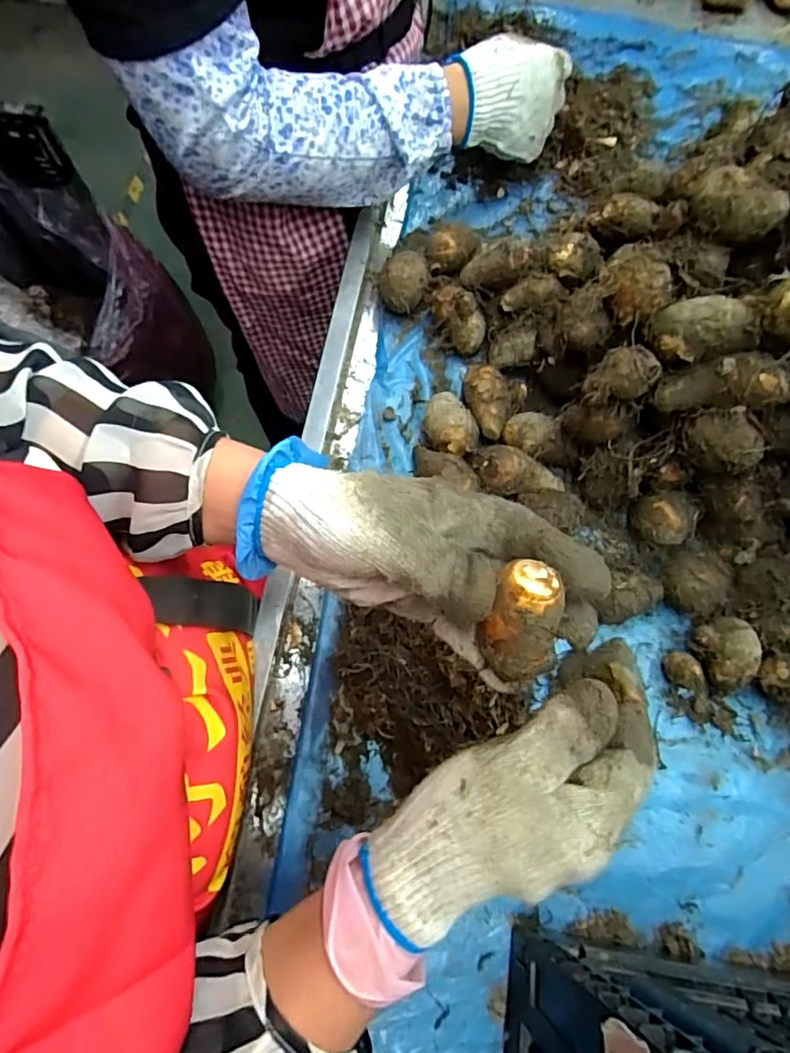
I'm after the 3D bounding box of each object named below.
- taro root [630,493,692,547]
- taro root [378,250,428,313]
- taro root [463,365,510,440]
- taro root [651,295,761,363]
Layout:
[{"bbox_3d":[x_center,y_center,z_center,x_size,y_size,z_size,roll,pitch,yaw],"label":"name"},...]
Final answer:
[{"bbox_3d":[0.213,-0.005,0.443,0.035,0.033,0.038,-3,73,-2],"label":"taro root"},{"bbox_3d":[0.007,-0.225,0.517,0.045,0.043,0.054,2,73,-1],"label":"taro root"},{"bbox_3d":[0.079,-0.104,0.481,0.034,0.035,0.066,-15,74,-6],"label":"taro root"},{"bbox_3d":[0.211,-0.134,0.374,0.061,0.030,0.036,-2,73,-2],"label":"taro root"}]

